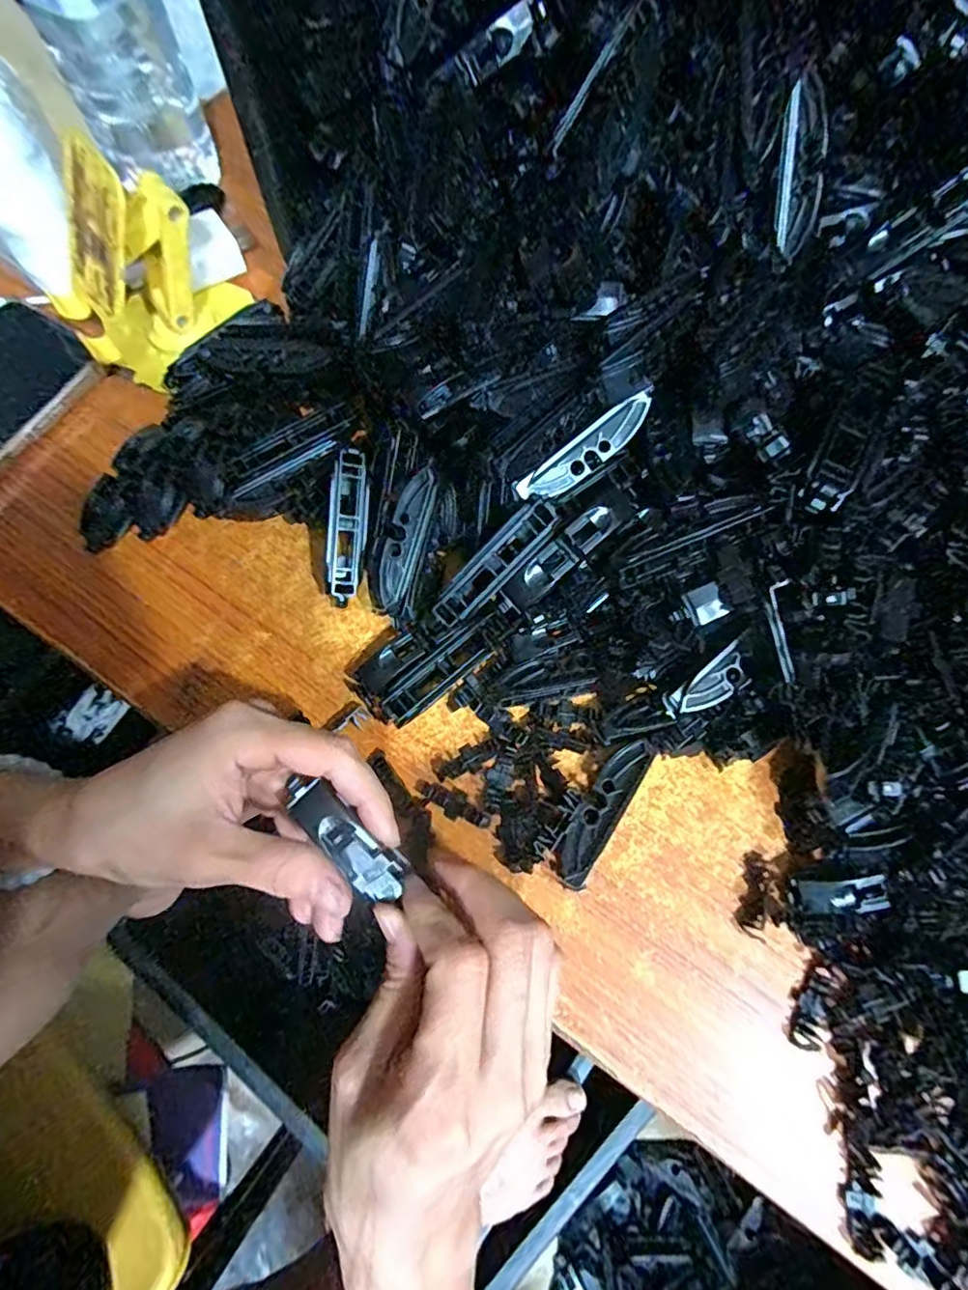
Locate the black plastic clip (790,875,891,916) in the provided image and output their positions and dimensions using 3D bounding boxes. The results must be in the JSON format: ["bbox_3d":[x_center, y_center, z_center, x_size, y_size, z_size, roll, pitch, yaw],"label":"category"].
[{"bbox_3d":[0.156,0.110,0.253,0.037,0.008,0.015,-15,71,23],"label":"black plastic clip"}]

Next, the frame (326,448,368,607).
[{"bbox_3d":[-0.071,-0.060,0.300,0.018,0.011,0.079,6,96,0],"label":"frame"}]

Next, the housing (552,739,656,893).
[{"bbox_3d":[0.055,0.078,0.272,0.018,0.017,0.073,33,74,9],"label":"housing"}]

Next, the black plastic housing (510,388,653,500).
[{"bbox_3d":[0.049,-0.094,0.281,0.073,0.009,0.019,-36,115,8],"label":"black plastic housing"}]

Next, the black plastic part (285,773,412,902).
[{"bbox_3d":[-0.052,0.073,0.216,0.055,0.015,0.017,45,76,0],"label":"black plastic part"}]

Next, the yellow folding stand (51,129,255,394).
[{"bbox_3d":[-0.191,-0.208,0.322,0.099,0.102,0.067,-31,76,-11],"label":"yellow folding stand"}]

